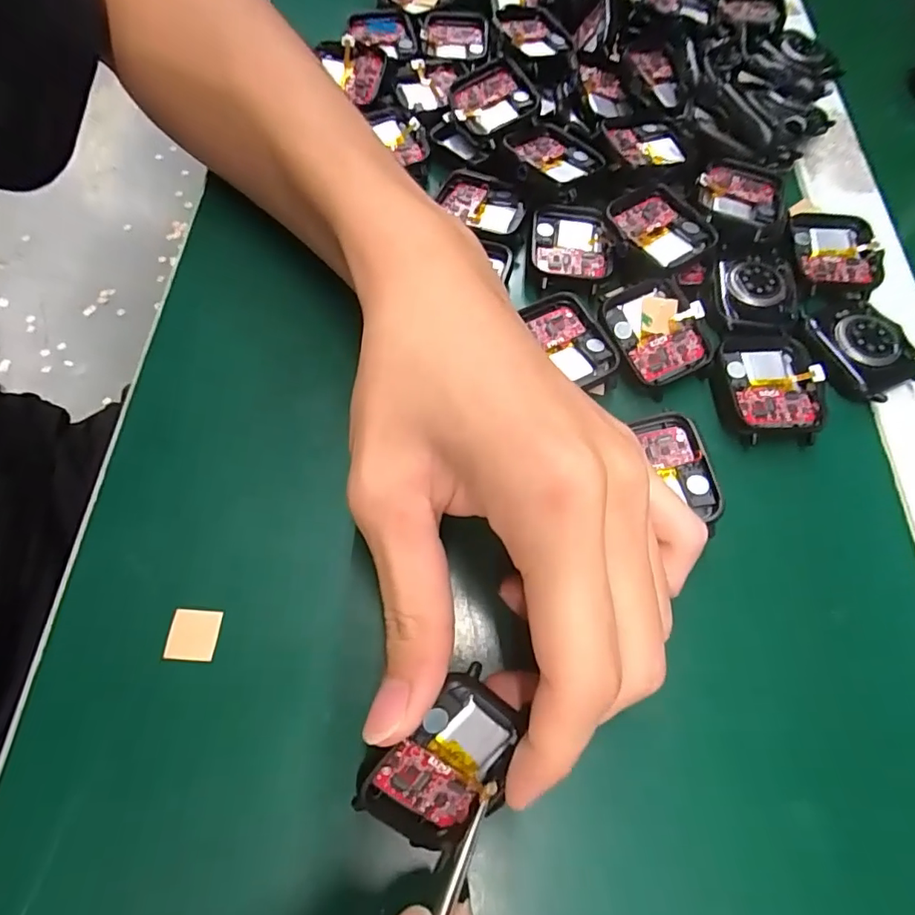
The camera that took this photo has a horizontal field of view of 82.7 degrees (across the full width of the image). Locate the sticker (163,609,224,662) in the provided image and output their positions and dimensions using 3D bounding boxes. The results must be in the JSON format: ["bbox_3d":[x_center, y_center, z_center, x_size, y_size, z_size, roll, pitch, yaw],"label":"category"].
[{"bbox_3d":[-0.086,0.058,0.169,0.015,0.004,0.015,5,65,-4],"label":"sticker"}]

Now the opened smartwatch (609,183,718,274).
[{"bbox_3d":[0.088,-0.100,0.225,0.043,0.008,0.035,42,70,15],"label":"opened smartwatch"}]

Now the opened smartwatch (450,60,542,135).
[{"bbox_3d":[0.016,-0.174,0.252,0.036,0.010,0.036,-25,70,-10],"label":"opened smartwatch"}]

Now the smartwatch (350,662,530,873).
[{"bbox_3d":[-0.003,0.086,0.147,0.046,0.012,0.037,-45,106,-6],"label":"smartwatch"}]

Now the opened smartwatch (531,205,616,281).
[{"bbox_3d":[0.051,-0.095,0.232,0.035,0.008,0.037,7,65,0],"label":"opened smartwatch"}]

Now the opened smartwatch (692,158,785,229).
[{"bbox_3d":[0.127,-0.120,0.234,0.037,0.005,0.041,23,66,7],"label":"opened smartwatch"}]

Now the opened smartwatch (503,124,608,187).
[{"bbox_3d":[0.046,-0.142,0.244,0.033,0.009,0.037,-32,71,-17],"label":"opened smartwatch"}]

